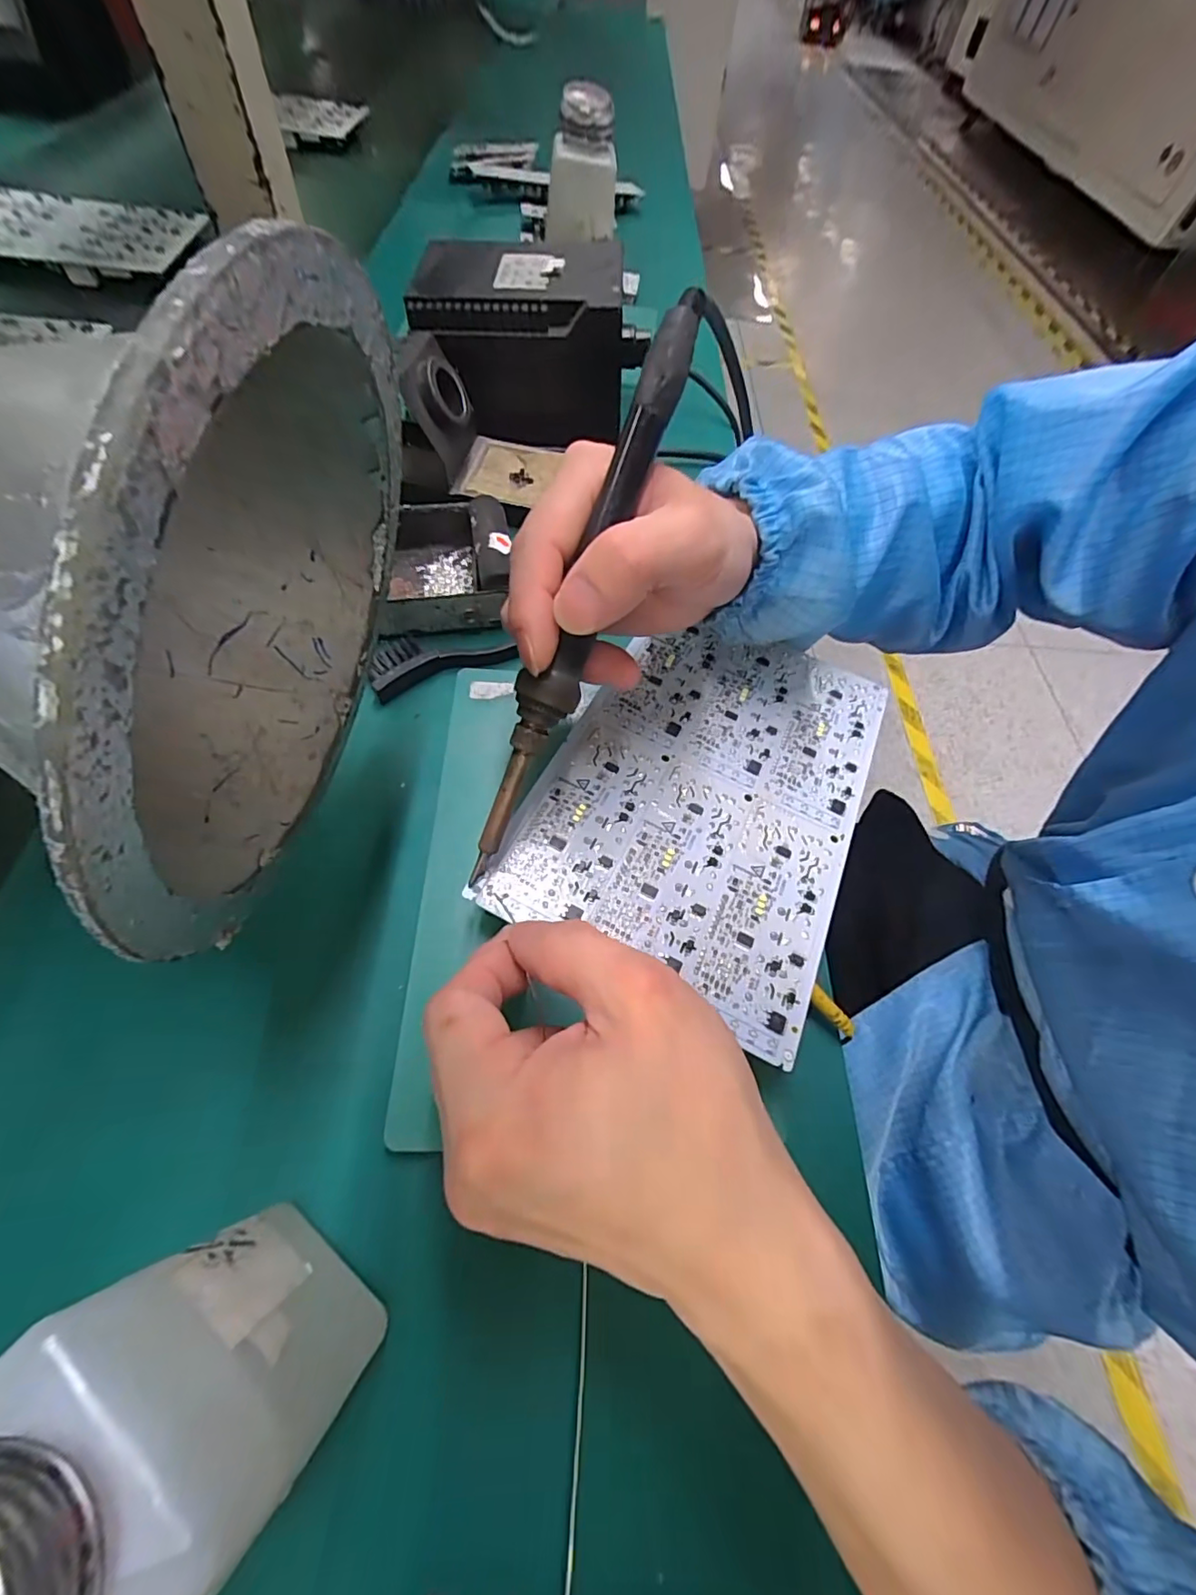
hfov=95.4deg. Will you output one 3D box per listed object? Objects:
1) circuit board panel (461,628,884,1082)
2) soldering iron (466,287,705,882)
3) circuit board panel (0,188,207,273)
[{"bbox_3d":[0.049,-0.010,0.252,0.136,0.004,0.197,26,60,7],"label":"circuit board panel"},{"bbox_3d":[-0.007,-0.062,0.187,0.018,0.018,0.201,24,102,11],"label":"soldering iron"},{"bbox_3d":[-0.483,-0.519,0.492,0.209,0.009,0.137,-1,61,-8],"label":"circuit board panel"}]

